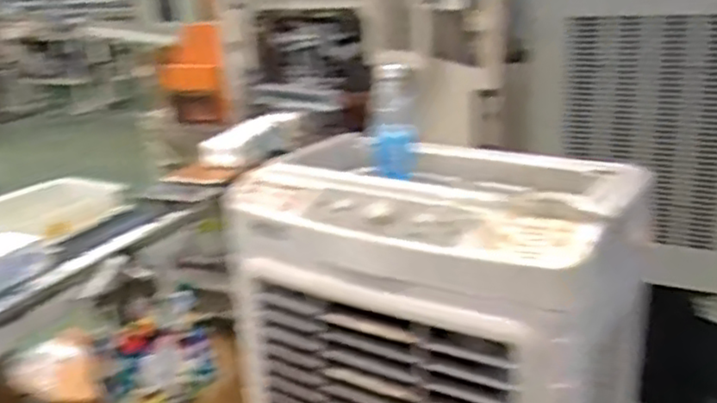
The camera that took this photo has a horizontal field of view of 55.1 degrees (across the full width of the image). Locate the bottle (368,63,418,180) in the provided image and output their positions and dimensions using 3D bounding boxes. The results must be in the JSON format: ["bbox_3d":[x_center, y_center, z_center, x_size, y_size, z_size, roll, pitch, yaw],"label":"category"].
[{"bbox_3d":[0.057,-0.144,1.191,0.072,0.187,0.081,-5,18,-6],"label":"bottle"}]

